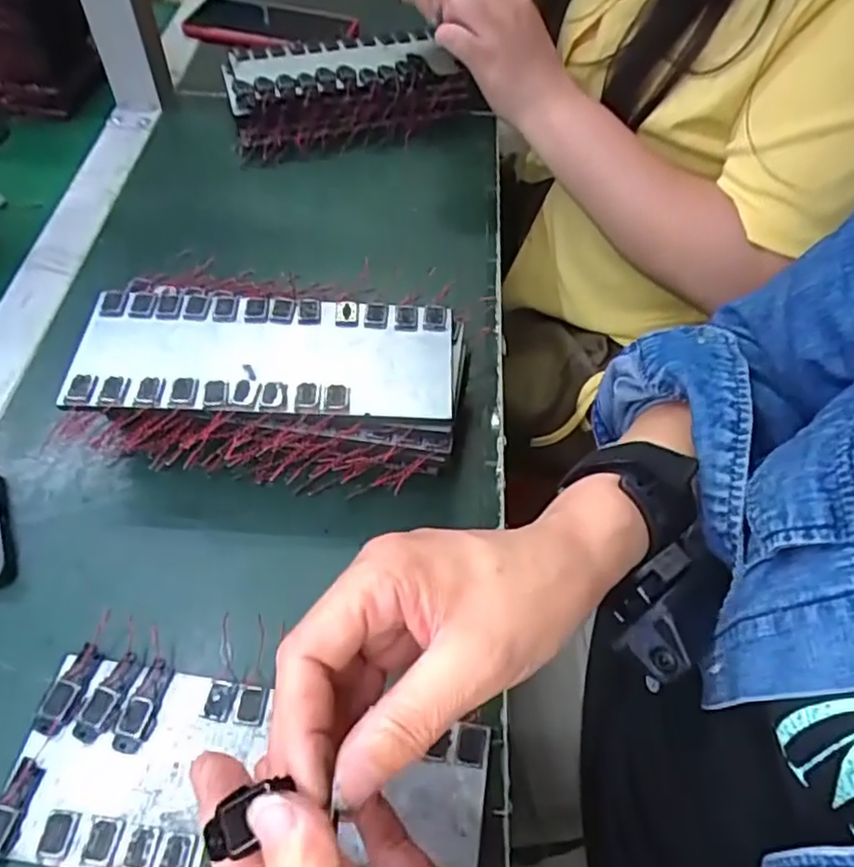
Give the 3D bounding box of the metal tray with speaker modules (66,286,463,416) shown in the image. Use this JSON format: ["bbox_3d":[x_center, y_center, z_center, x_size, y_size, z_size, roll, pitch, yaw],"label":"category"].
[{"bbox_3d":[-0.086,-0.044,0.363,0.203,0.011,0.083,3,55,-1],"label":"metal tray with speaker modules"}]

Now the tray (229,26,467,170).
[{"bbox_3d":[-0.072,-0.310,0.602,0.212,0.039,0.116,-17,57,-14],"label":"tray"}]

